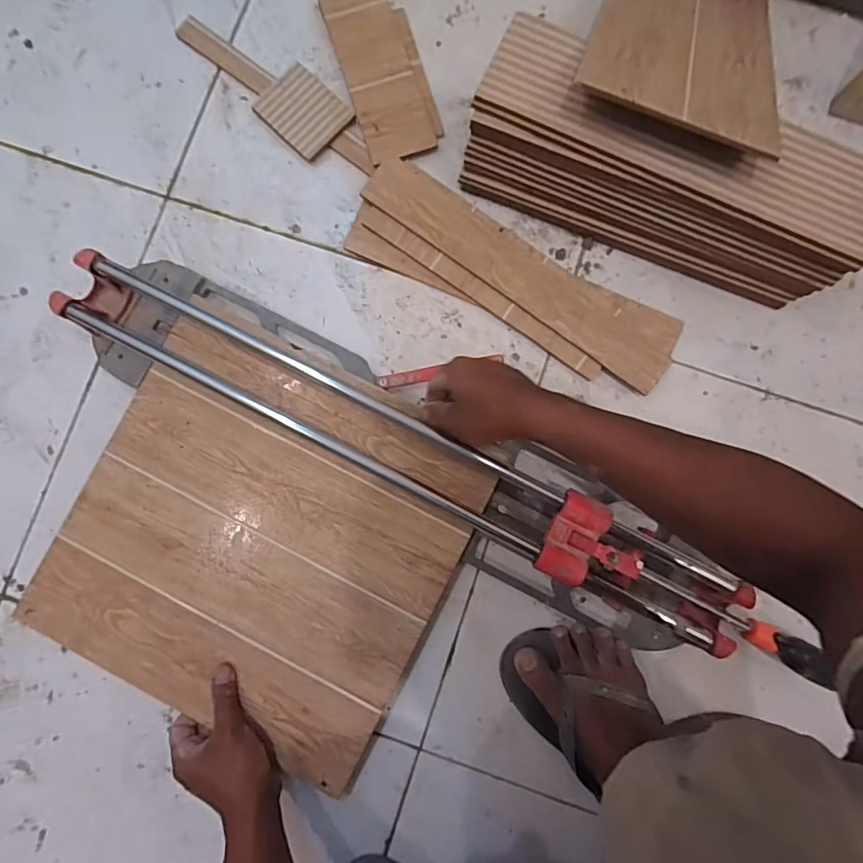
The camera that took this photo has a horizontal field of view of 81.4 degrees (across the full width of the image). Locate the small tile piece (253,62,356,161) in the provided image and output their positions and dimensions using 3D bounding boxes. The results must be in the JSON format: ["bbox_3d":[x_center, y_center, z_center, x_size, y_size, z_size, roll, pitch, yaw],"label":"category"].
[{"bbox_3d":[-0.153,-0.380,0.598,0.080,0.004,0.097,-44,89,3],"label":"small tile piece"}]

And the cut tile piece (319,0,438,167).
[{"bbox_3d":[-0.065,-0.437,0.604,0.080,0.012,0.242,-18,82,-1],"label":"cut tile piece"}]

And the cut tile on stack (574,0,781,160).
[{"bbox_3d":[0.267,-0.415,0.520,0.181,0.006,0.388,21,59,2],"label":"cut tile on stack"}]

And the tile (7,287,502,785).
[{"bbox_3d":[-0.179,0.114,0.539,0.397,0.016,0.391,28,85,3],"label":"tile"}]

